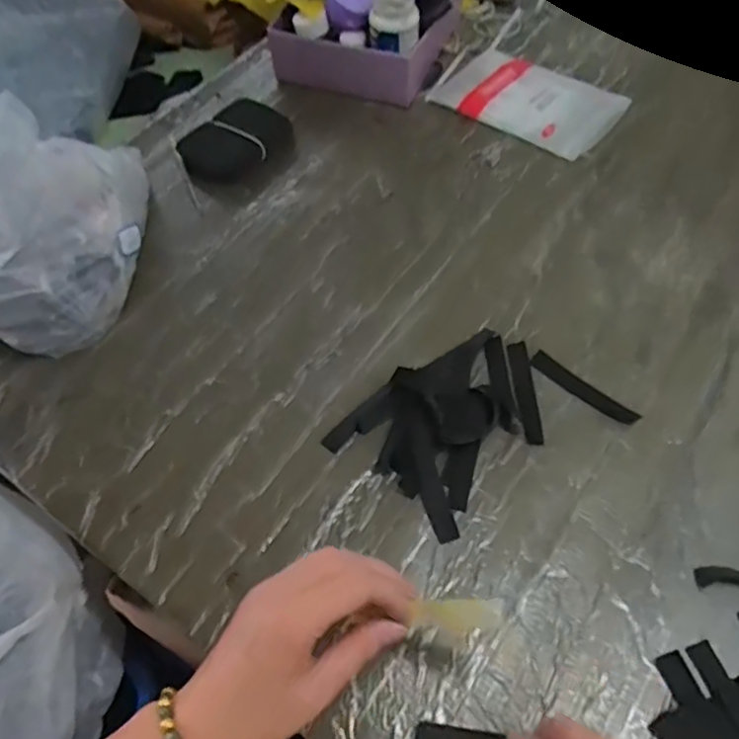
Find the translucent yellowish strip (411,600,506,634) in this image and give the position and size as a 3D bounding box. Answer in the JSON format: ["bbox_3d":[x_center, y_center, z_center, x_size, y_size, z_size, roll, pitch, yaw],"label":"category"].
[{"bbox_3d":[0.050,0.137,0.356,0.049,0.004,0.017,-1,70,-2],"label":"translucent yellowish strip"}]

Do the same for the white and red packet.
[{"bbox_3d":[0.171,-0.293,0.694,0.184,0.014,0.115,32,63,23],"label":"white and red packet"}]

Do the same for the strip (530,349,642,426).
[{"bbox_3d":[0.164,0.015,0.493,0.089,0.004,0.017,38,66,26],"label":"strip"}]

